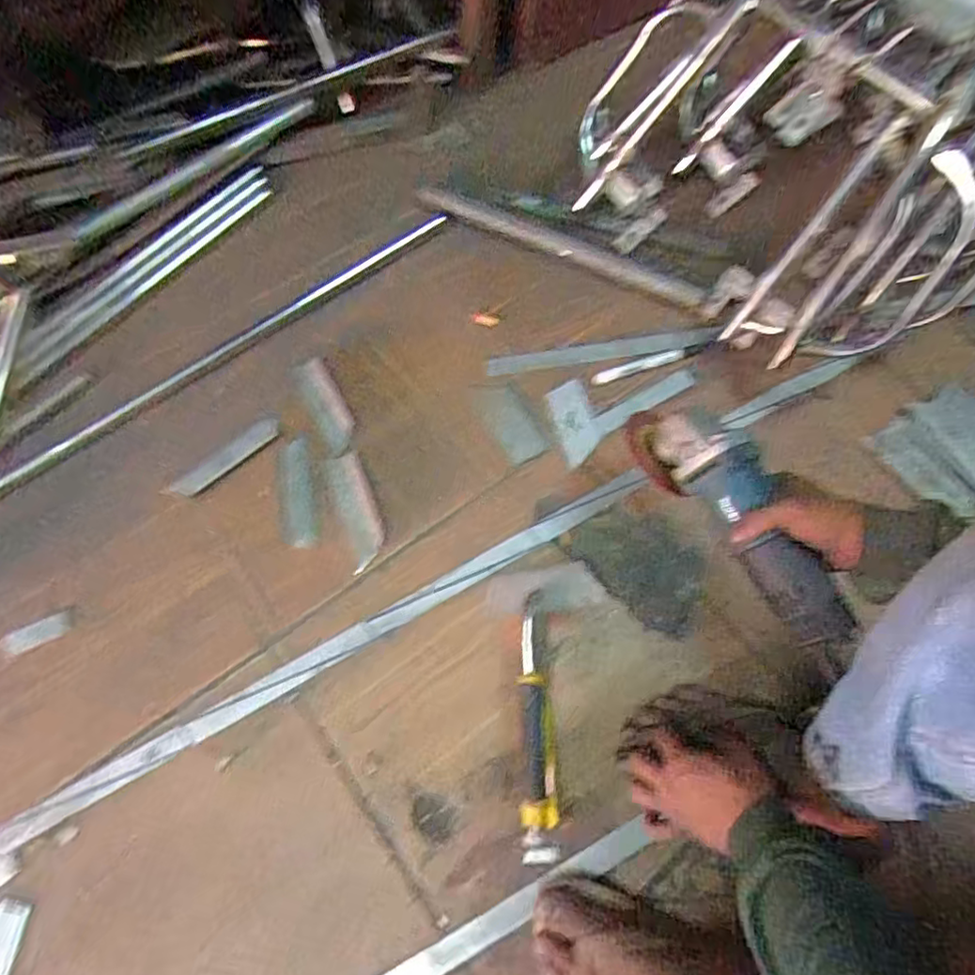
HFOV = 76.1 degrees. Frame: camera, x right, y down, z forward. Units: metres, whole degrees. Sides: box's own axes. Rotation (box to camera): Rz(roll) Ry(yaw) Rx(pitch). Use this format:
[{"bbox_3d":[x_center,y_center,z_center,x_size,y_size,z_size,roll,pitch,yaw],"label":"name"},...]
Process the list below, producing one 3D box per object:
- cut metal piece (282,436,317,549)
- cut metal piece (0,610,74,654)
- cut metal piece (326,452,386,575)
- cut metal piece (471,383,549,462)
[{"bbox_3d":[-0.215,0.004,0.705,0.033,0.013,0.127,-9,69,-6],"label":"cut metal piece"},{"bbox_3d":[-0.473,0.153,0.654,0.070,0.009,0.024,-25,71,-12],"label":"cut metal piece"},{"bbox_3d":[-0.146,0.024,0.700,0.040,0.009,0.133,-17,70,-9],"label":"cut metal piece"},{"bbox_3d":[0.024,-0.081,0.752,0.055,0.004,0.109,-26,71,-13],"label":"cut metal piece"}]

